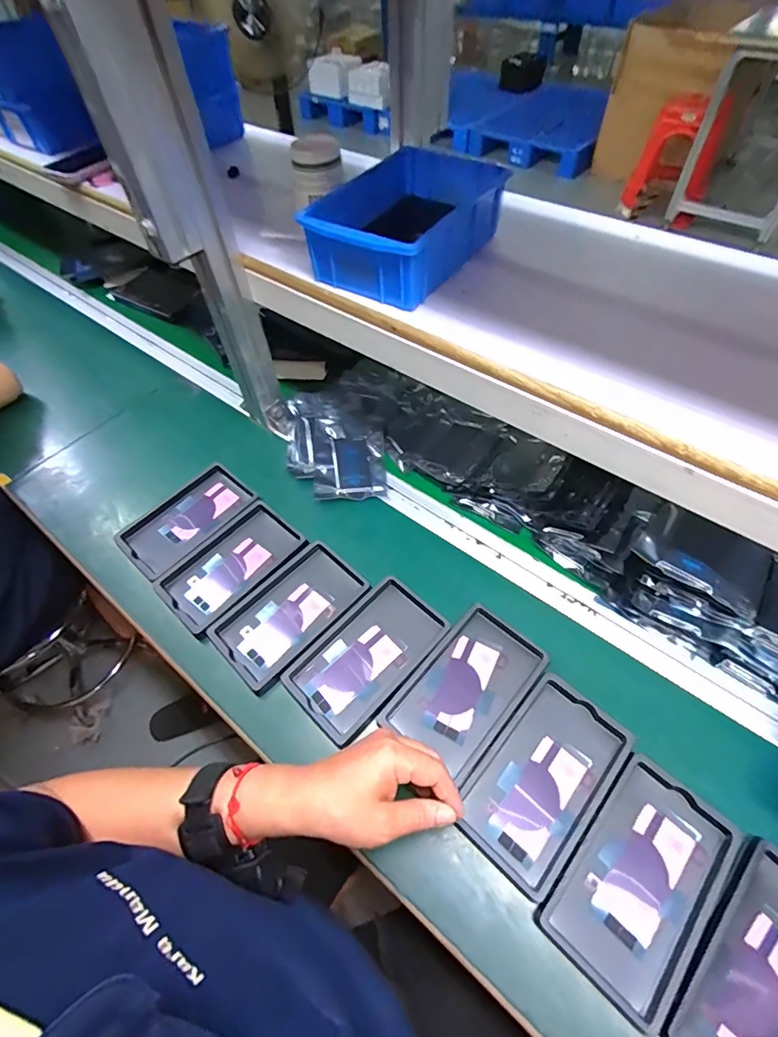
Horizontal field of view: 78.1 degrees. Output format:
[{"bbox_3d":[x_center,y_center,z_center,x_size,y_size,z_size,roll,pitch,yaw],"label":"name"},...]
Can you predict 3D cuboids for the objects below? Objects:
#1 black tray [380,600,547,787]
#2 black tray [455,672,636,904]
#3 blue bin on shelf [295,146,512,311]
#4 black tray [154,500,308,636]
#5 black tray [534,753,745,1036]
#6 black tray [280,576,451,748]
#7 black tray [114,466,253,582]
[{"bbox_3d":[0.078,0.163,0.466,0.091,0.015,0.150,35,63,25],"label":"black tray"},{"bbox_3d":[0.135,0.225,0.420,0.092,0.018,0.158,36,63,25],"label":"black tray"},{"bbox_3d":[0.022,-0.294,0.481,0.133,0.062,0.203,31,61,22],"label":"blue bin on shelf"},{"bbox_3d":[-0.183,0.053,0.559,0.096,0.014,0.157,37,63,25],"label":"black tray"},{"bbox_3d":[0.199,0.283,0.378,0.093,0.015,0.158,37,63,25],"label":"black tray"},{"bbox_3d":[-0.021,0.139,0.491,0.092,0.017,0.159,38,64,26],"label":"black tray"},{"bbox_3d":[-0.250,0.001,0.604,0.093,0.022,0.161,36,63,25],"label":"black tray"}]

